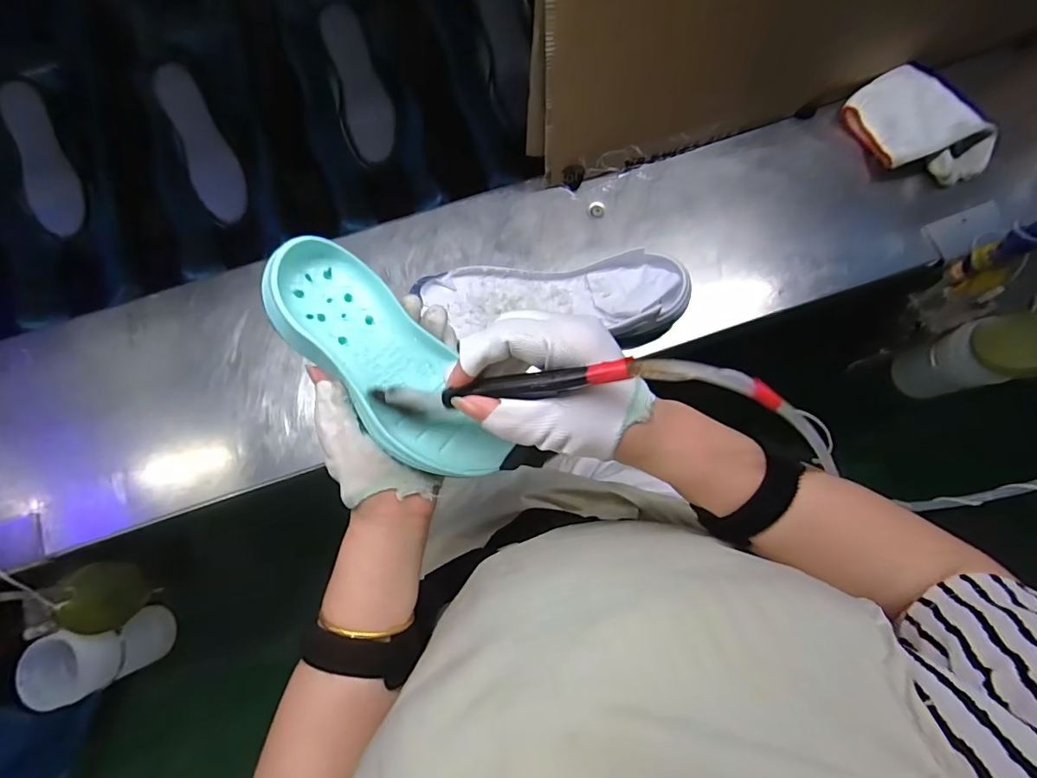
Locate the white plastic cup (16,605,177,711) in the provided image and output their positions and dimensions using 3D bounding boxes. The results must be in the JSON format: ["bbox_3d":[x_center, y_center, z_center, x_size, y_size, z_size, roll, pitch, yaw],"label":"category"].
[{"bbox_3d":[-0.465,0.294,0.544,0.079,0.131,0.068,-14,78,-3],"label":"white plastic cup"}]

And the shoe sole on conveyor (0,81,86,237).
[{"bbox_3d":[-0.548,-0.264,0.563,0.046,0.009,0.162,-15,102,-30],"label":"shoe sole on conveyor"}]

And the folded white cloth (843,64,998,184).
[{"bbox_3d":[0.424,-0.273,0.520,0.082,0.052,0.146,-39,81,-7],"label":"folded white cloth"}]

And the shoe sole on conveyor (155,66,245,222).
[{"bbox_3d":[-0.365,-0.281,0.568,0.052,0.012,0.162,-17,109,-3],"label":"shoe sole on conveyor"}]

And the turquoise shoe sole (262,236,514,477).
[{"bbox_3d":[-0.087,-0.016,0.318,0.067,0.031,0.192,-41,95,-8],"label":"turquoise shoe sole"}]

